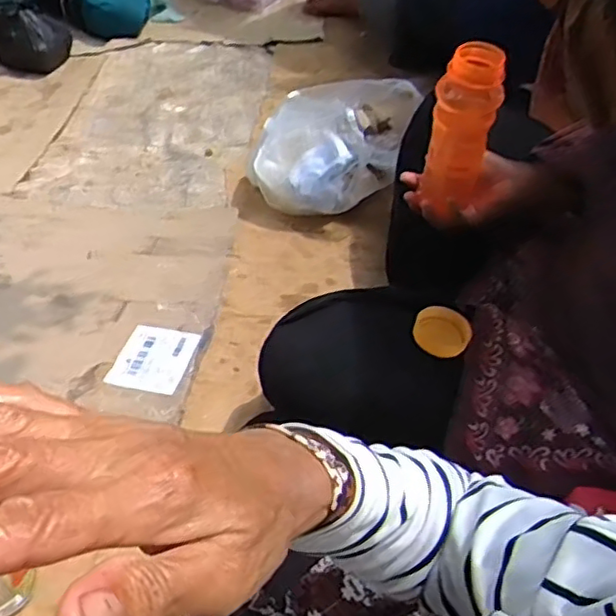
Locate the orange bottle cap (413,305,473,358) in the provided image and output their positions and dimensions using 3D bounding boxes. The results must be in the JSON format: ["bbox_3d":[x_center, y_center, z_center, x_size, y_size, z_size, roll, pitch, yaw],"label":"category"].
[{"bbox_3d":[0.132,0.022,0.627,0.055,0.015,0.051,1,49,-1],"label":"orange bottle cap"}]

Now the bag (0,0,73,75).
[{"bbox_3d":[-0.705,-0.689,1.579,0.207,0.137,0.170,-16,52,-15],"label":"bag"}]

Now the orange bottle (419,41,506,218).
[{"bbox_3d":[0.177,-0.207,0.733,0.070,0.184,0.067,15,51,11],"label":"orange bottle"}]

